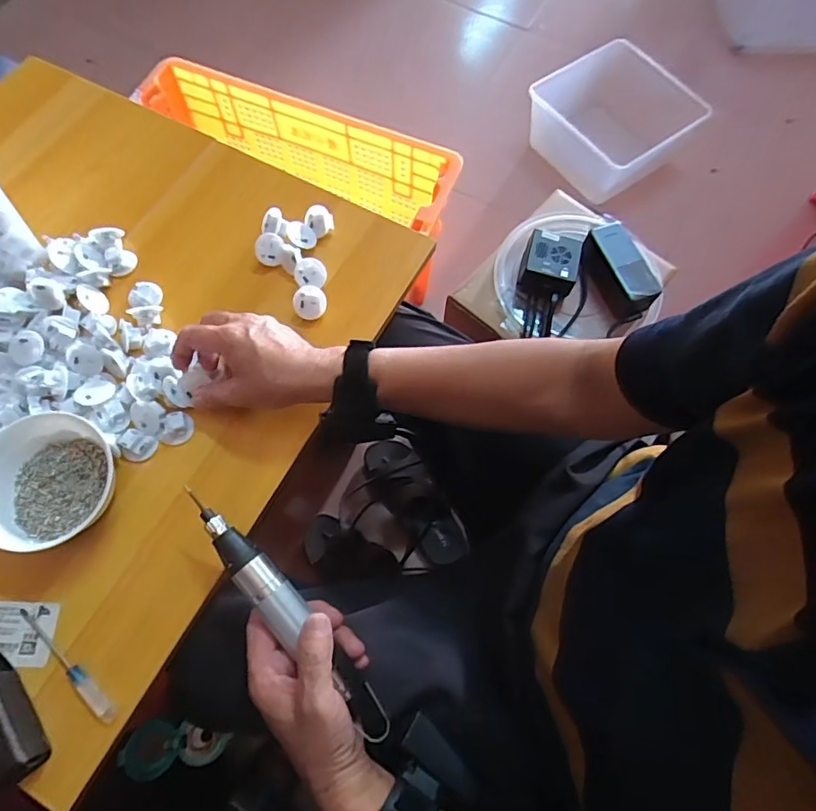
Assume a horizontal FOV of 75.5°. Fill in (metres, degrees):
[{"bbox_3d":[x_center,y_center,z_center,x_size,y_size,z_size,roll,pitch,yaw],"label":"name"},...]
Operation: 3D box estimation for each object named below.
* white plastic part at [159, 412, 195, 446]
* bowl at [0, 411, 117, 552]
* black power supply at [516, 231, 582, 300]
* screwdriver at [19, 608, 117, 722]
[{"bbox_3d":[-0.222,0.022,0.505,0.028,0.015,0.030,0,68,-1],"label":"white plastic part"},{"bbox_3d":[-0.318,0.069,0.467,0.105,0.053,0.117,10,68,3],"label":"bowl"},{"bbox_3d":[0.206,-0.205,0.766,0.080,0.050,0.082,19,69,7],"label":"black power supply"},{"bbox_3d":[-0.282,0.211,0.432,0.124,0.008,0.015,36,72,13],"label":"screwdriver"}]

